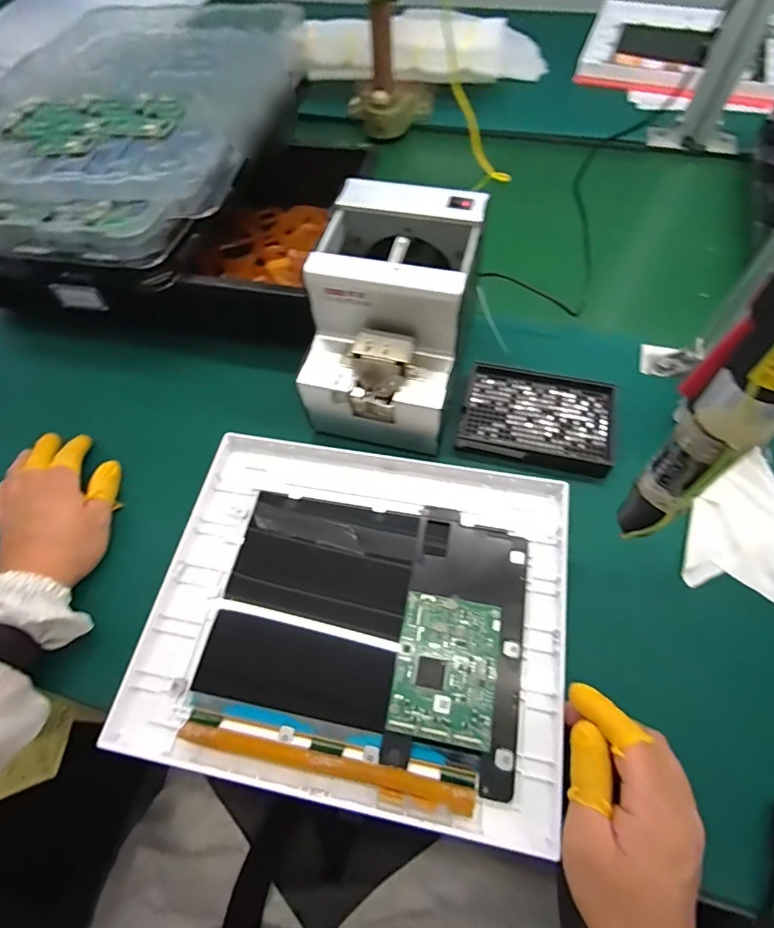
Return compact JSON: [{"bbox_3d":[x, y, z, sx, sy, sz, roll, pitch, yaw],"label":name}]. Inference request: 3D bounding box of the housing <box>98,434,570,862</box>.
[{"bbox_3d":[-0.022,0.110,0.370,0.303,0.022,0.249,9,61,7],"label":"housing"}]

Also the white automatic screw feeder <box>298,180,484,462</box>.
[{"bbox_3d":[0.007,-0.122,0.415,0.126,0.136,0.172,12,62,9],"label":"white automatic screw feeder"}]

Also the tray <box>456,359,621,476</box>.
[{"bbox_3d":[0.141,-0.044,0.447,0.135,0.019,0.098,13,62,10],"label":"tray"}]

